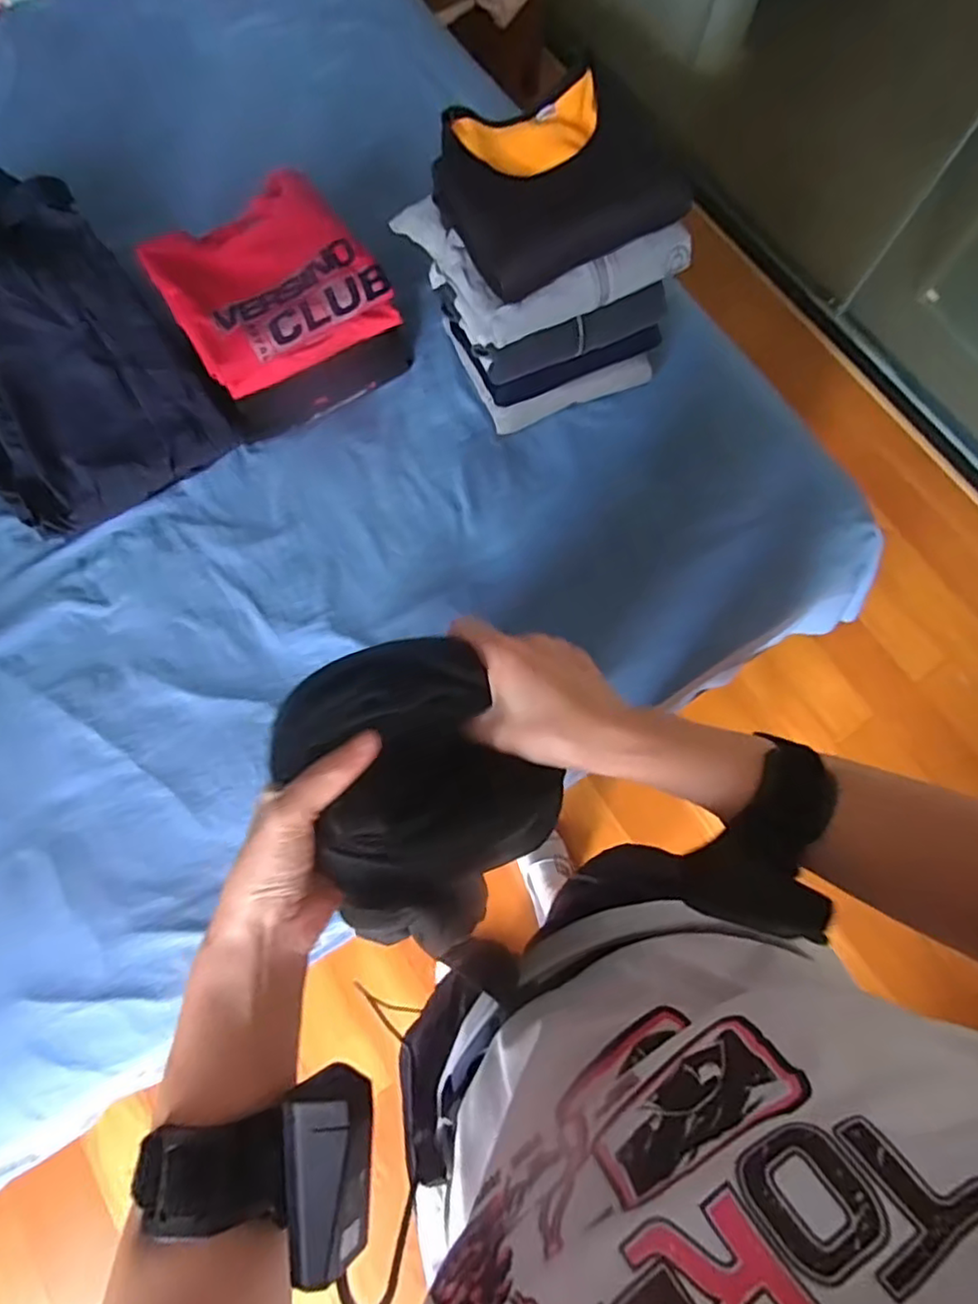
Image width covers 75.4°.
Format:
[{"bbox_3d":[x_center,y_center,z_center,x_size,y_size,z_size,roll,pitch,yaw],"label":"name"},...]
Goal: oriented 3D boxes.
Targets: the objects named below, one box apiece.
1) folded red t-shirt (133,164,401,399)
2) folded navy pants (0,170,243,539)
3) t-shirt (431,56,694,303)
[{"bbox_3d":[-0.306,-0.513,0.858,0.255,0.073,0.271,-30,74,-12],"label":"folded red t-shirt"},{"bbox_3d":[-0.622,-0.401,0.873,0.328,0.109,0.539,-35,75,-14],"label":"folded navy pants"},{"bbox_3d":[0.075,-0.535,0.715,0.237,0.090,0.188,-26,76,-11],"label":"t-shirt"}]

